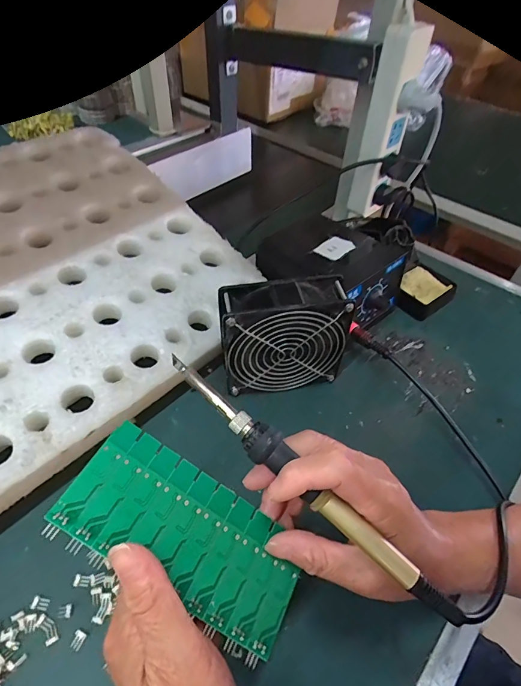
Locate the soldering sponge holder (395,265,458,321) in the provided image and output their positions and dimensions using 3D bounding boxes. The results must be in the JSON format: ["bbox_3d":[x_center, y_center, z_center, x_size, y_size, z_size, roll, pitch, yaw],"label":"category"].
[{"bbox_3d":[0.215,-0.069,0.506,0.084,0.026,0.061,-32,57,-29],"label":"soldering sponge holder"}]

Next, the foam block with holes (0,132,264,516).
[{"bbox_3d":[-0.279,-0.033,0.353,0.542,0.018,0.371,-36,74,-32],"label":"foam block with holes"}]

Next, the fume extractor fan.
[{"bbox_3d":[0.021,-0.006,0.381,0.118,0.114,0.043,-5,48,-8],"label":"fume extractor fan"}]

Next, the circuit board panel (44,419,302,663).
[{"bbox_3d":[-0.040,0.109,0.218,0.138,0.004,0.064,40,52,-2],"label":"circuit board panel"}]

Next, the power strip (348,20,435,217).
[{"bbox_3d":[0.160,-0.276,0.501,0.037,0.216,0.044,36,55,26],"label":"power strip"}]

